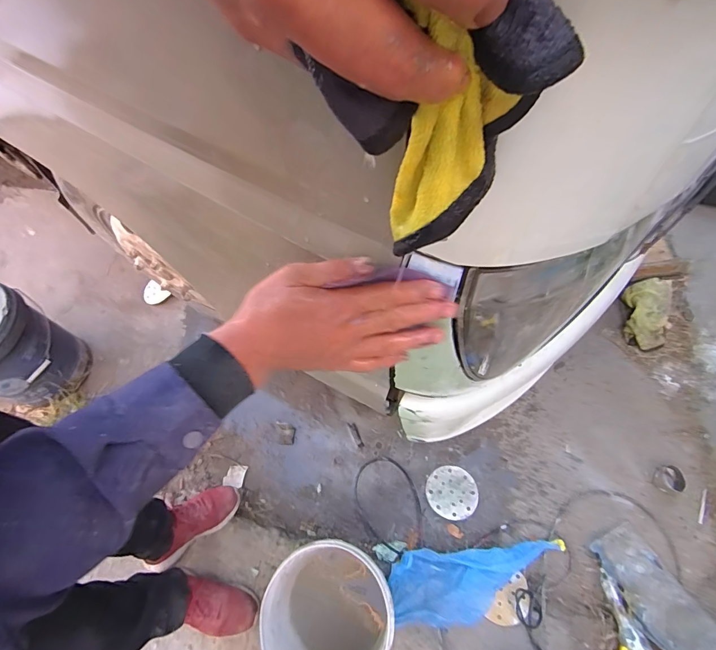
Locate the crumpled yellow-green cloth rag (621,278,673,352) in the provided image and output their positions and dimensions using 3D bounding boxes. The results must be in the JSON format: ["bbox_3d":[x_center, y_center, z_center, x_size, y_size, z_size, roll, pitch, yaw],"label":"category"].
[{"bbox_3d":[0.923,-0.045,1.248,0.138,0.038,0.267,18,67,14],"label":"crumpled yellow-green cloth rag"}]

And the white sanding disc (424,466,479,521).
[{"bbox_3d":[0.265,0.474,1.099,0.139,0.009,0.137,-2,63,5],"label":"white sanding disc"}]

